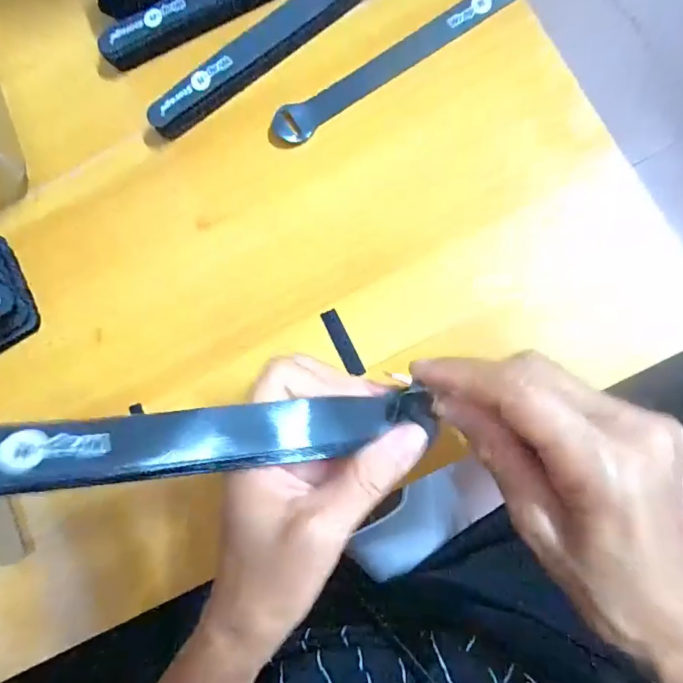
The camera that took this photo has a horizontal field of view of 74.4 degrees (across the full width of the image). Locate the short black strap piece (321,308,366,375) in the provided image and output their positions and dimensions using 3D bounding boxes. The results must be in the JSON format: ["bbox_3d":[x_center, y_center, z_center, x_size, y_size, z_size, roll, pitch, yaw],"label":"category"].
[{"bbox_3d":[0.001,0.001,0.294,0.011,0.004,0.046,-27,82,3],"label":"short black strap piece"}]

